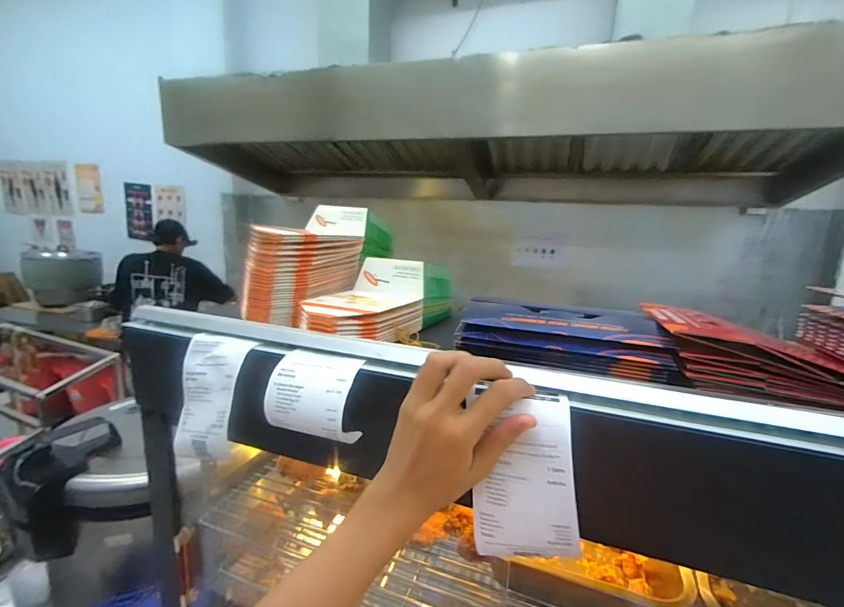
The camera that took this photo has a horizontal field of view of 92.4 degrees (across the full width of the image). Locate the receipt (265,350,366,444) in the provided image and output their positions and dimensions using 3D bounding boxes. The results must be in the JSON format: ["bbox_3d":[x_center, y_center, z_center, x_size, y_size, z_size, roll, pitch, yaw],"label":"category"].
[{"bbox_3d":[-0.091,0.080,0.362,0.087,0.062,0.048,6,13,18],"label":"receipt"}]

